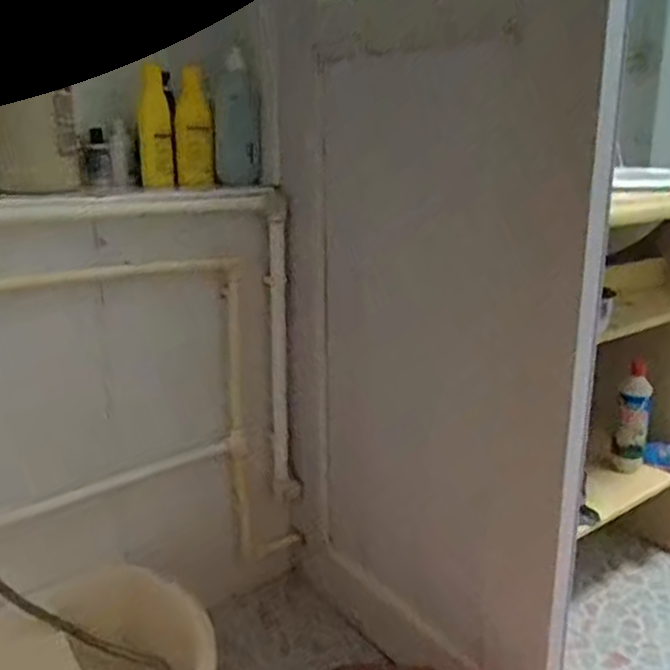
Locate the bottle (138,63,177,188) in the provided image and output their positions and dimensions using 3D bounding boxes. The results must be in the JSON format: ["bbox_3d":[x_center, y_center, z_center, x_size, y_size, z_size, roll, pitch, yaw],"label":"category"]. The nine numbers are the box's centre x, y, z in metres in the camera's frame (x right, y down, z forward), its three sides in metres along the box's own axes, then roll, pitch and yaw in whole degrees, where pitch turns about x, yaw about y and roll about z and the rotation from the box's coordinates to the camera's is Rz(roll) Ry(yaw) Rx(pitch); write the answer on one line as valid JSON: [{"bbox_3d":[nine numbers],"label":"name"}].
[{"bbox_3d":[-0.283,-0.330,1.113,0.048,0.180,0.062,-4,17,-17],"label":"bottle"}]

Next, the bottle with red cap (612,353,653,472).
[{"bbox_3d":[0.567,0.156,1.337,0.058,0.228,0.043,8,18,23],"label":"bottle with red cap"}]

